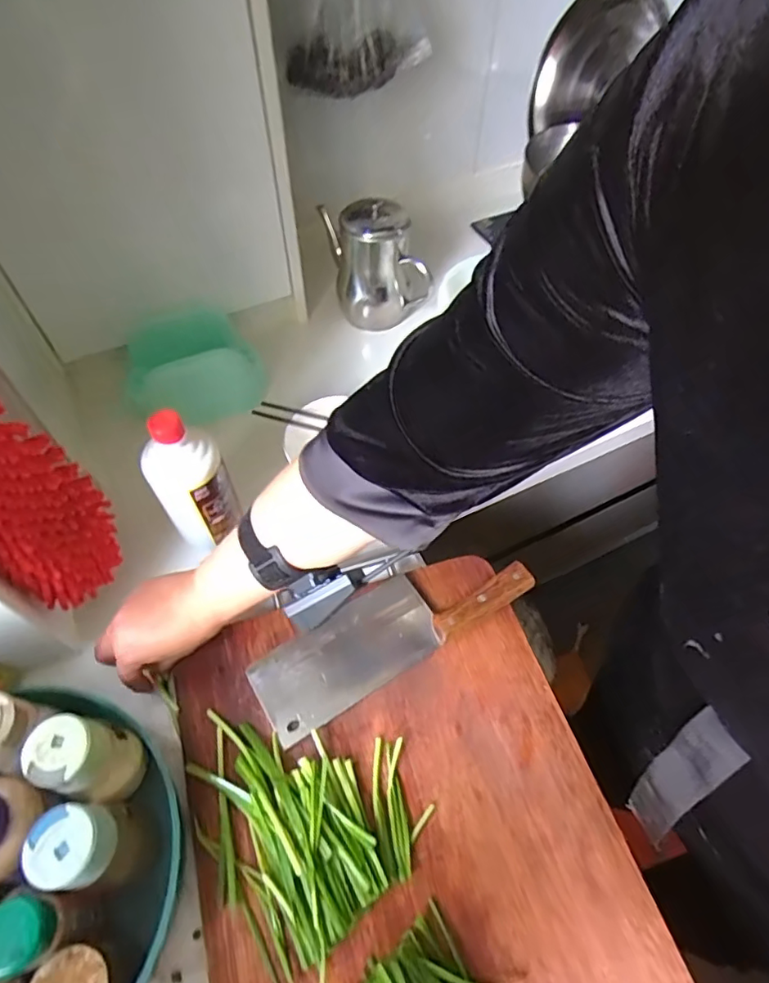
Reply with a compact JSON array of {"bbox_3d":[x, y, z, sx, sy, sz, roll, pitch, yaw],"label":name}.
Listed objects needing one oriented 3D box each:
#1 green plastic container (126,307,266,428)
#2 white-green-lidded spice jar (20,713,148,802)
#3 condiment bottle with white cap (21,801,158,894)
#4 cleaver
[{"bbox_3d":[-0.276,-0.183,0.784,0.169,0.120,0.124,-25,60,-16],"label":"green plastic container"},{"bbox_3d":[-0.236,0.214,0.439,0.054,0.091,0.051,0,56,0],"label":"white-green-lidded spice jar"},{"bbox_3d":[-0.214,0.259,0.406,0.051,0.086,0.055,5,56,3],"label":"condiment bottle with white cap"},{"bbox_3d":[0.009,0.136,0.559,0.290,0.020,0.087,-27,61,-18],"label":"cleaver"}]

